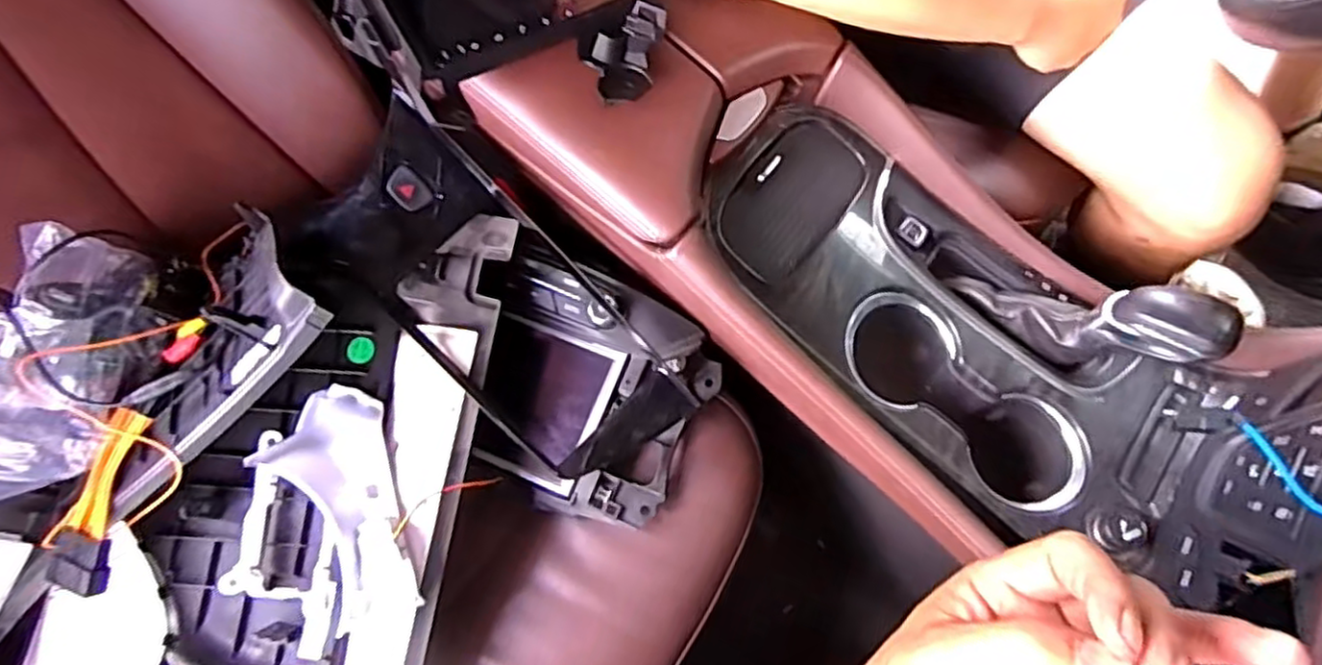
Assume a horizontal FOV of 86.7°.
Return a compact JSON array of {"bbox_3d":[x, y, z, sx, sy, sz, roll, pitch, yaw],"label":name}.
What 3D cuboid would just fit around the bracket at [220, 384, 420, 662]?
[{"bbox_3d":[-0.239,0.128,0.484,0.115,0.040,0.161,-18,70,-7],"label":"bracket"}]

